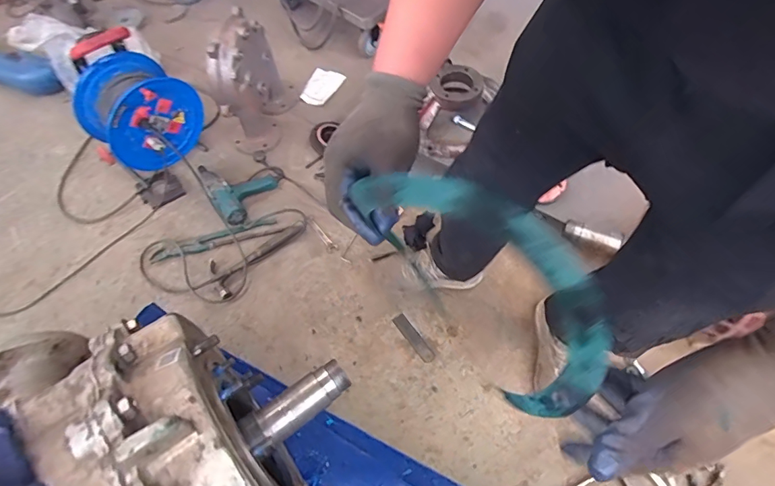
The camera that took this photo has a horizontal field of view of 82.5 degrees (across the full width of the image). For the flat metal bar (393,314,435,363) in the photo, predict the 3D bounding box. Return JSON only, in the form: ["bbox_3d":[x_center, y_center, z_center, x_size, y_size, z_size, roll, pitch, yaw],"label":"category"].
[{"bbox_3d":[0.070,0.255,1.187,0.037,0.006,0.150,-33,64,-16],"label":"flat metal bar"}]

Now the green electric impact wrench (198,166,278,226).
[{"bbox_3d":[-0.464,-0.198,1.392,0.206,0.081,0.264,-31,64,-15],"label":"green electric impact wrench"}]

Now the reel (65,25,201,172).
[{"bbox_3d":[-0.743,-0.418,1.295,0.212,0.351,0.295,39,69,21],"label":"reel"}]

